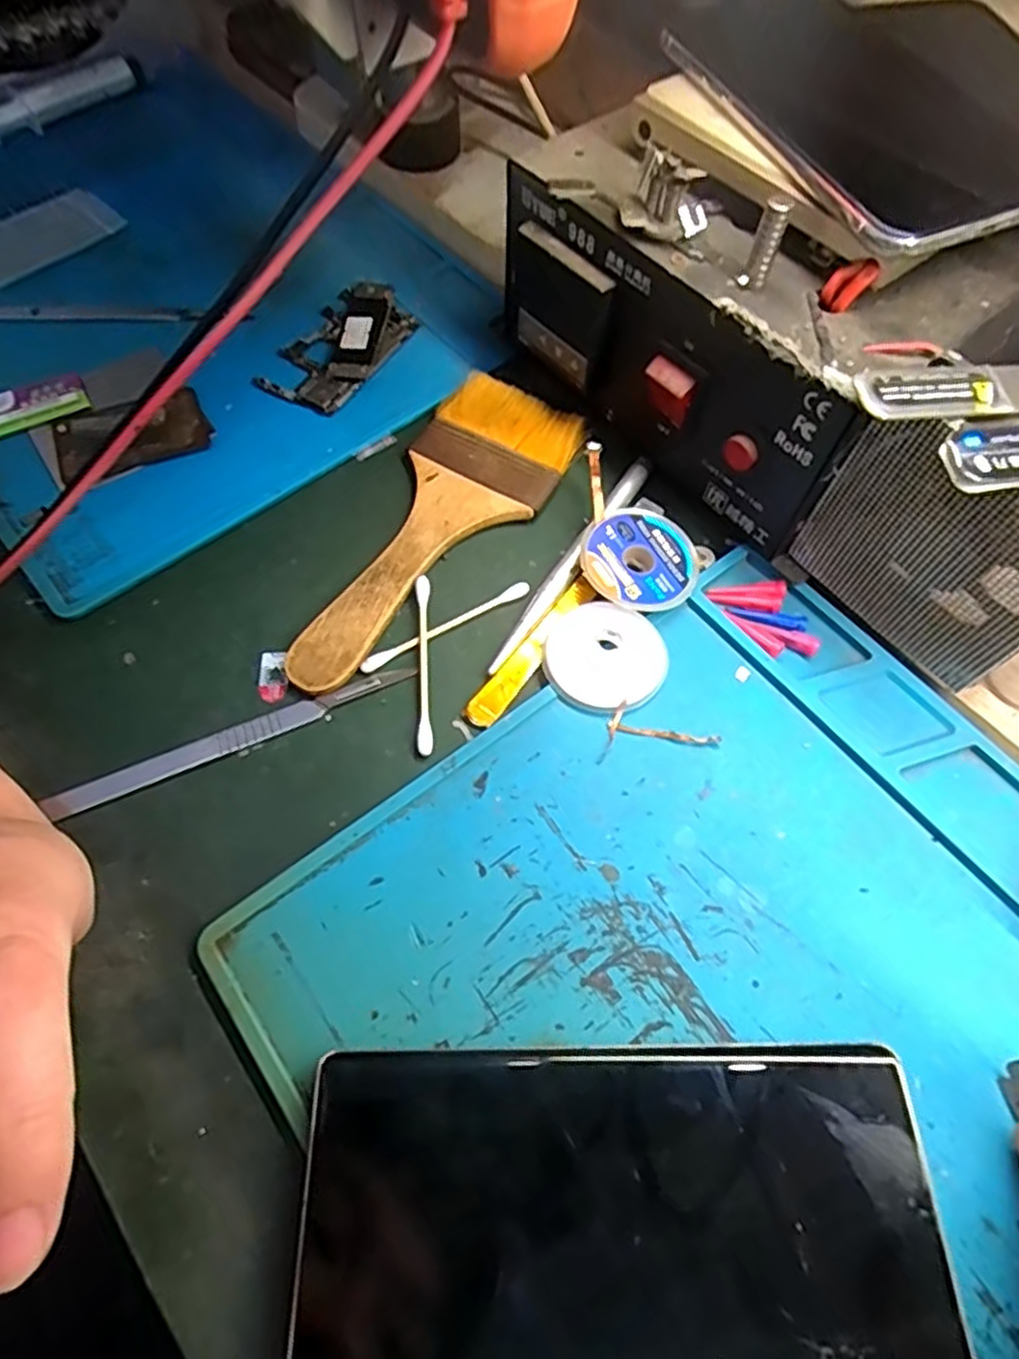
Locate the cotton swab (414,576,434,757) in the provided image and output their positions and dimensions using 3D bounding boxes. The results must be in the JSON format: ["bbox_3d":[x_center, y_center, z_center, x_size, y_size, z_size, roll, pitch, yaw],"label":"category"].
[{"bbox_3d":[-0.031,-0.007,0.263,0.005,0.005,0.071,-4,64,-1],"label":"cotton swab"}]

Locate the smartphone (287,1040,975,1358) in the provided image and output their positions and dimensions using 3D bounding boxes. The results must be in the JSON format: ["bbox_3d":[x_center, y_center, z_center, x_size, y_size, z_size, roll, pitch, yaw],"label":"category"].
[{"bbox_3d":[0.028,0.136,0.185,0.158,0.013,0.073,-1,64,0],"label":"smartphone"}]

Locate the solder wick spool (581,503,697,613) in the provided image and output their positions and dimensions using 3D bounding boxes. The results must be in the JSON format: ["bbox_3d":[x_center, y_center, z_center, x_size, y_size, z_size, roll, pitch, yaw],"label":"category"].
[{"bbox_3d":[0.050,-0.048,0.278,0.042,0.010,0.048,8,64,4],"label":"solder wick spool"}]

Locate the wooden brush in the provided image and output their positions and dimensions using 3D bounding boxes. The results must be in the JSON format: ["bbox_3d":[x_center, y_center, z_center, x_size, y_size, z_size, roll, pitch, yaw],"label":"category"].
[{"bbox_3d":[-0.029,-0.059,0.287,0.059,0.009,0.159,25,66,12],"label":"wooden brush"}]

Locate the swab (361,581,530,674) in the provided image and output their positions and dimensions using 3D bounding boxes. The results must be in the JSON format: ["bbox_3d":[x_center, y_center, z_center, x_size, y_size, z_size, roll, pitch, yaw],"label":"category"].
[{"bbox_3d":[-0.024,-0.021,0.271,0.071,0.004,0.005,-29,67,-13],"label":"swab"}]

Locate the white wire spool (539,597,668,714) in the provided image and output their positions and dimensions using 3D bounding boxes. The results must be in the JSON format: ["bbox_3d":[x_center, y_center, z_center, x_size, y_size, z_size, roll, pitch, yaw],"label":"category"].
[{"bbox_3d":[0.035,-0.009,0.261,0.042,0.009,0.042,0,64,0],"label":"white wire spool"}]

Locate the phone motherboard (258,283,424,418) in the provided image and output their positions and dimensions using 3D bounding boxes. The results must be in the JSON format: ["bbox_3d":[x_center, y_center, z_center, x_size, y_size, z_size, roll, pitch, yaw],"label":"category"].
[{"bbox_3d":[-0.078,-0.156,0.331,0.044,0.009,0.077,30,68,14],"label":"phone motherboard"}]

